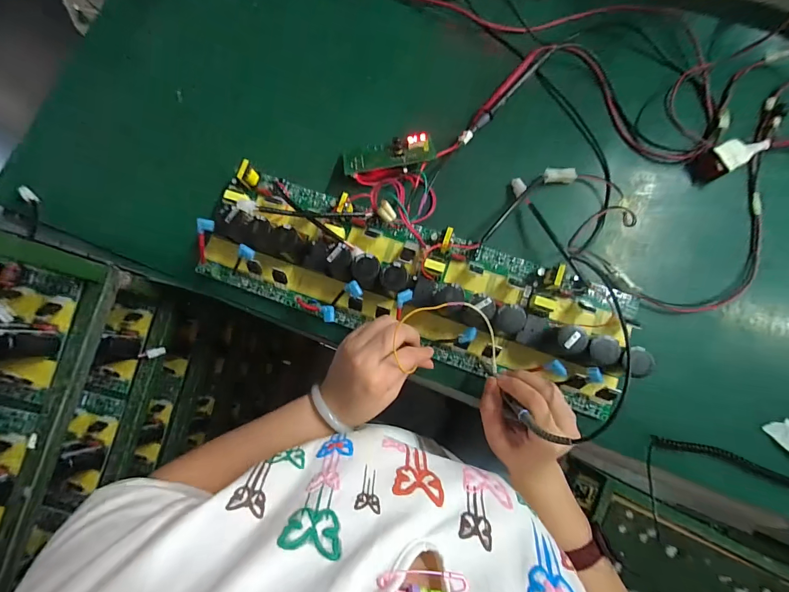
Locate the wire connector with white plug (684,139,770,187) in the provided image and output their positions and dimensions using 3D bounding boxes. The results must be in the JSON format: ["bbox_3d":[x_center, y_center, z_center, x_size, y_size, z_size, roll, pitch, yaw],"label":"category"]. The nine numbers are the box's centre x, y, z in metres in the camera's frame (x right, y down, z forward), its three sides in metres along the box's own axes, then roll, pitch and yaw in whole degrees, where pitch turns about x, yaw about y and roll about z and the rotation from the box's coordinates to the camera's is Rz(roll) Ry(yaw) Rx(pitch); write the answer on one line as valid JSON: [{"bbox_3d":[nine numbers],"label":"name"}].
[{"bbox_3d":[0.383,-0.158,0.410,0.081,0.030,0.033,-22,80,-2],"label":"wire connector with white plug"}]

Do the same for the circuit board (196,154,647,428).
[{"bbox_3d":[0.020,-0.015,0.385,0.476,0.054,0.147,19,82,5],"label":"circuit board"}]

